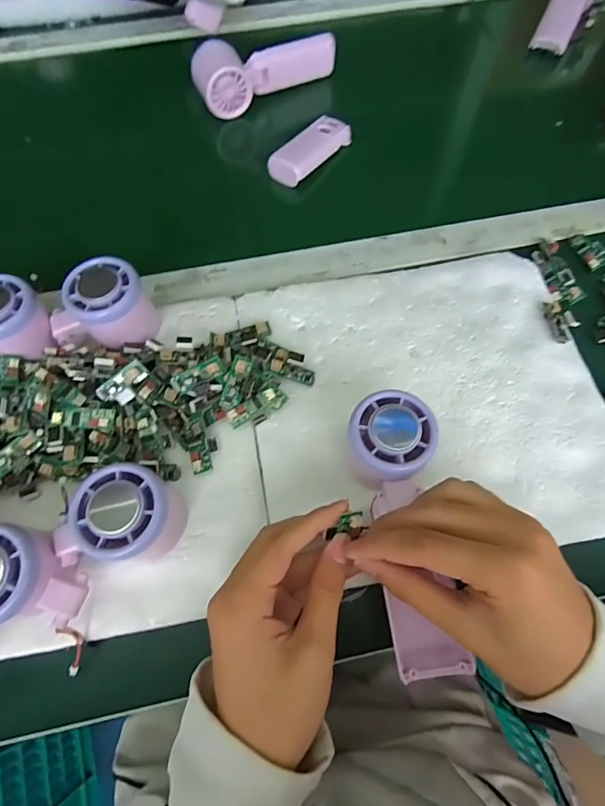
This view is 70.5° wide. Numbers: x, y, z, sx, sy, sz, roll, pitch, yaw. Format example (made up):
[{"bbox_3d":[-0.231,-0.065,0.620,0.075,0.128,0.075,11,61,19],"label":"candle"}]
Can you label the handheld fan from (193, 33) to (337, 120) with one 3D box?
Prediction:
[{"bbox_3d":[-0.042,-0.389,0.493,0.165,0.047,0.053,-25,69,-10],"label":"handheld fan"}]

